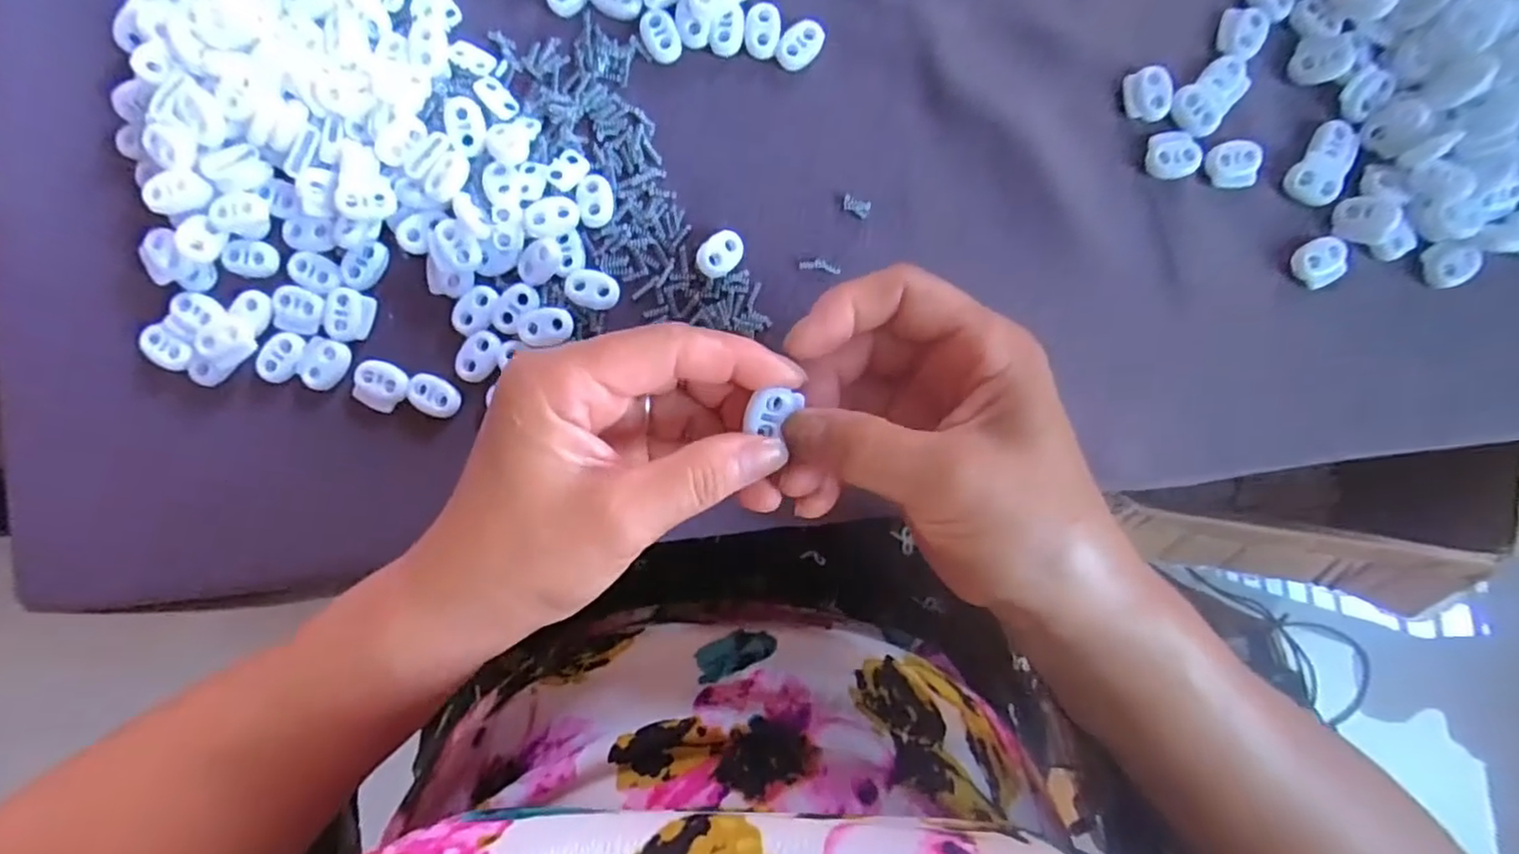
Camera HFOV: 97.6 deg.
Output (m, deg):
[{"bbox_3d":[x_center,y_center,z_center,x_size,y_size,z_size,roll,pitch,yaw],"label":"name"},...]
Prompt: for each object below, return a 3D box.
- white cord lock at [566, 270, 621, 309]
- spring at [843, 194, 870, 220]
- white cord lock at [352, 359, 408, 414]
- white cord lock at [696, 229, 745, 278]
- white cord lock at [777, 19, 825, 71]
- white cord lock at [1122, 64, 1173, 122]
[{"bbox_3d":[-0.070,-0.058,0.281,0.022,0.009,0.017,19,90,1],"label":"white cord lock"},{"bbox_3d":[0.042,-0.095,0.286,0.012,0.004,0.007,21,89,2],"label":"spring"},{"bbox_3d":[-0.160,-0.017,0.281,0.023,0.006,0.020,19,90,1],"label":"white cord lock"},{"bbox_3d":[-0.017,-0.073,0.281,0.014,0.008,0.022,43,90,1],"label":"white cord lock"},{"bbox_3d":[0.018,-0.165,0.285,0.016,0.004,0.024,39,90,1],"label":"white cord lock"},{"bbox_3d":[0.168,-0.144,0.287,0.019,0.005,0.023,-9,90,1],"label":"white cord lock"}]

